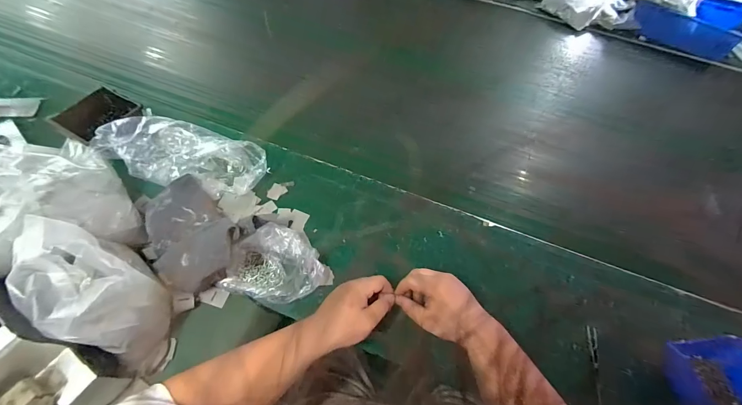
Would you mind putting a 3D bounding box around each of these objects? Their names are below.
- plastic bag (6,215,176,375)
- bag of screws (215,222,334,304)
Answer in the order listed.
[{"bbox_3d":[-0.348,0.118,0.407,0.172,0.146,0.102,33,62,14],"label":"plastic bag"},{"bbox_3d":[-0.142,0.097,0.511,0.155,0.043,0.119,15,59,4],"label":"bag of screws"}]

